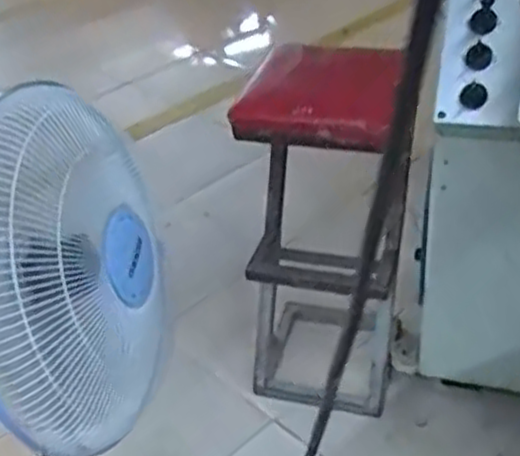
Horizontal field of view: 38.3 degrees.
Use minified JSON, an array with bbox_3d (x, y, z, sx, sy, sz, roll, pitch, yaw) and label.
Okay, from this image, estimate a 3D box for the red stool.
[{"bbox_3d":[0.128,0.027,1.502,0.310,0.736,0.247,3,38,11],"label":"red stool"}]

